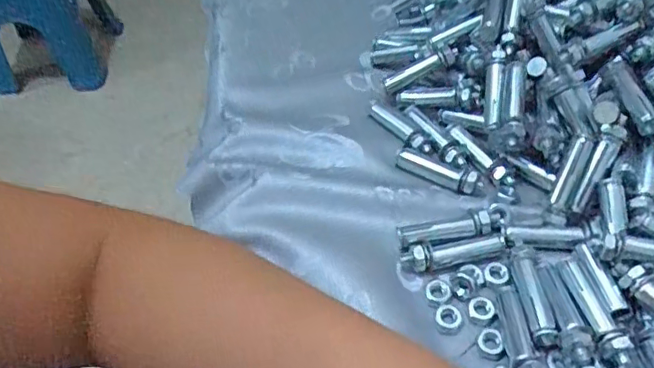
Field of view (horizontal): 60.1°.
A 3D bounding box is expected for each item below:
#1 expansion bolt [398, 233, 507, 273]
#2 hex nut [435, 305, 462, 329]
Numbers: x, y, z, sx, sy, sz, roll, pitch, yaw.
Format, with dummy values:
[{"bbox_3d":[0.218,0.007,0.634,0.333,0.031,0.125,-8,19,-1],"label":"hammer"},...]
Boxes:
[{"bbox_3d":[0.068,0.034,0.296,0.055,0.008,0.013,-8,50,-3],"label":"expansion bolt"},{"bbox_3d":[0.060,0.065,0.278,0.012,0.004,0.012,-9,50,-4],"label":"hex nut"}]

